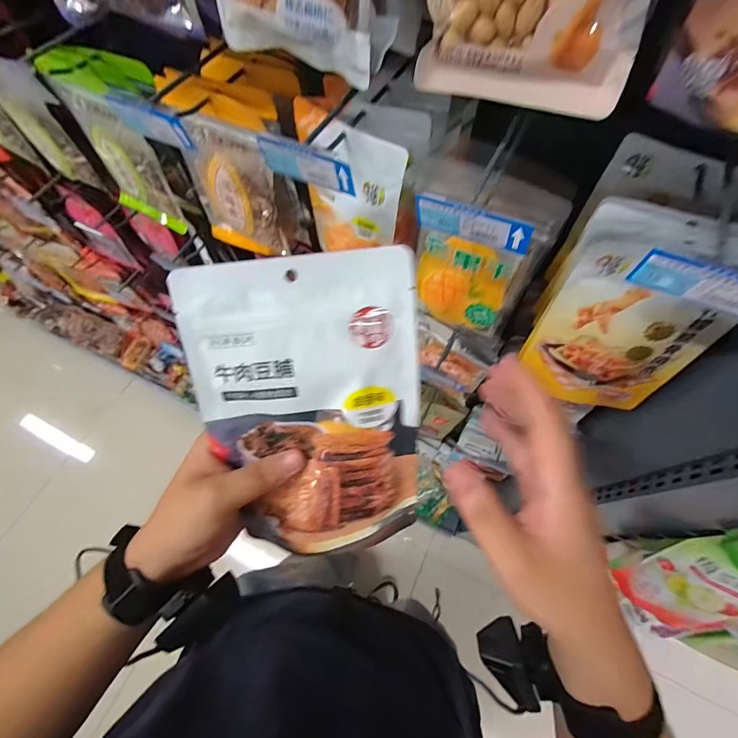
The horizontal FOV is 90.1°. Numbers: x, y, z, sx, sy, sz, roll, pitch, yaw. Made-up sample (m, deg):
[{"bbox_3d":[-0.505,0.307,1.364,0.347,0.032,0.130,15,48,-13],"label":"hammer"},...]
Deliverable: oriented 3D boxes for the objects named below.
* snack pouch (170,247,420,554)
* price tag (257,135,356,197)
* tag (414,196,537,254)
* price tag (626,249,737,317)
[{"bbox_3d":[-0.041,0.035,0.269,0.152,0.020,0.219,-4,106,2],"label":"snack pouch"},{"bbox_3d":[-0.058,-0.192,0.347,0.096,0.035,0.008,23,68,13],"label":"price tag"},{"bbox_3d":[0.088,-0.123,0.316,0.099,0.036,0.007,26,68,14],"label":"tag"},{"bbox_3d":[0.249,-0.059,0.268,0.098,0.040,0.004,25,72,14],"label":"price tag"}]

